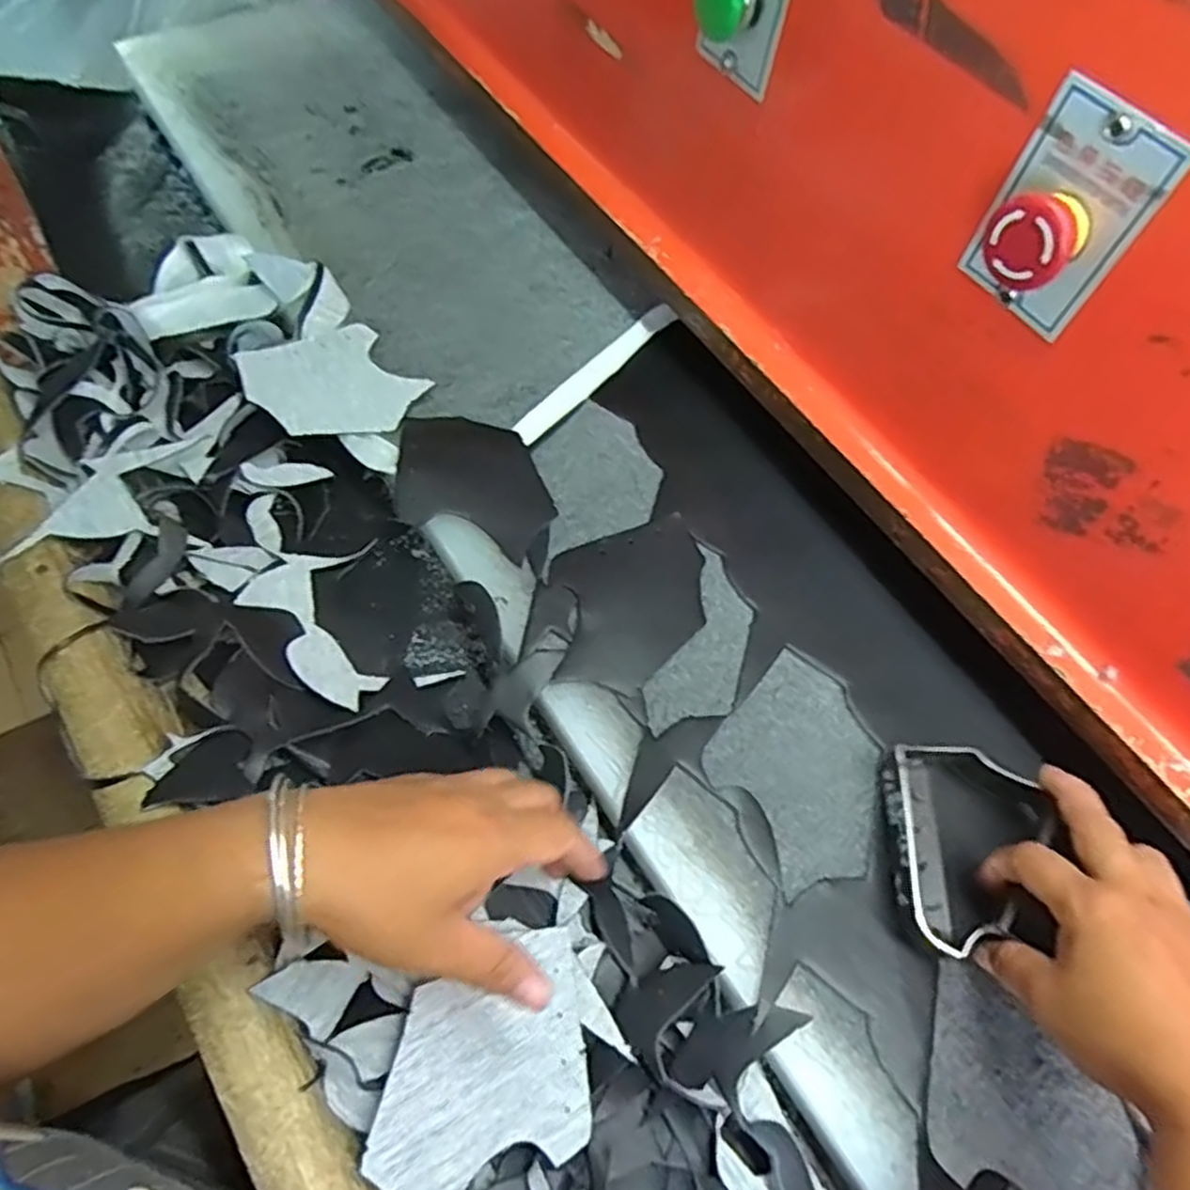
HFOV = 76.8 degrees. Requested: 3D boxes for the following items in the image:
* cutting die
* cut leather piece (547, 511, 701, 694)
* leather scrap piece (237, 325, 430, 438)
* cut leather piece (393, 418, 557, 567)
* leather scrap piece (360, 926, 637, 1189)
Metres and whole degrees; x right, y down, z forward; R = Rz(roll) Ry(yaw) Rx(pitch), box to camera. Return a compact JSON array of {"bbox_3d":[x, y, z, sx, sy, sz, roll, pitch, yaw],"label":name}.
[{"bbox_3d":[0.204,0.138,0.410,0.081,0.031,0.105,4,64,-1],"label":"cutting die"},{"bbox_3d":[0.023,0.004,0.492,0.100,0.004,0.118,-4,64,-5],"label":"cut leather piece"},{"bbox_3d":[-0.194,-0.156,0.558,0.125,0.016,0.099,38,68,15],"label":"leather scrap piece"},{"bbox_3d":[-0.083,-0.079,0.521,0.108,0.020,0.095,11,64,2],"label":"cut leather piece"},{"bbox_3d":[-0.049,0.234,0.369,0.121,0.029,0.094,-23,67,-14],"label":"leather scrap piece"}]

